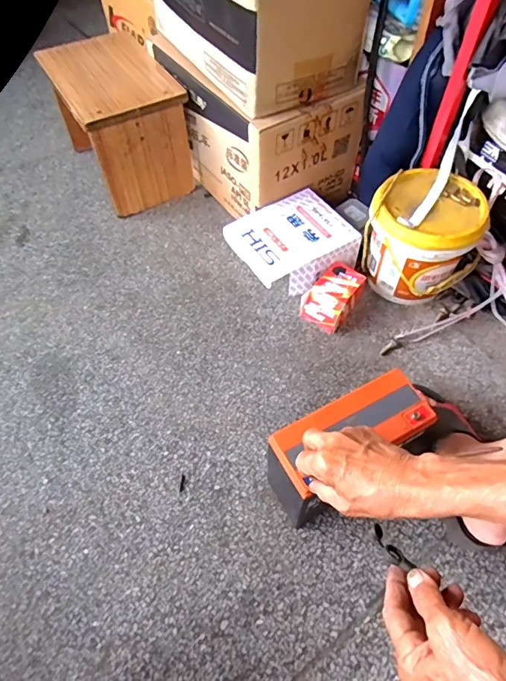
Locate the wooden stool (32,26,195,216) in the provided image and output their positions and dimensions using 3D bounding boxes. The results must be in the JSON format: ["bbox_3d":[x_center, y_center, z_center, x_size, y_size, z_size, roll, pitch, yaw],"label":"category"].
[{"bbox_3d":[-0.272,-0.448,0.942,0.196,0.220,0.279,-27,61,-16],"label":"wooden stool"}]

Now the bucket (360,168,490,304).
[{"bbox_3d":[0.289,-0.167,0.780,0.184,0.169,0.167,24,59,15],"label":"bucket"}]

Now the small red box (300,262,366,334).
[{"bbox_3d":[0.139,-0.075,0.785,0.075,0.064,0.108,28,62,18],"label":"small red box"}]

